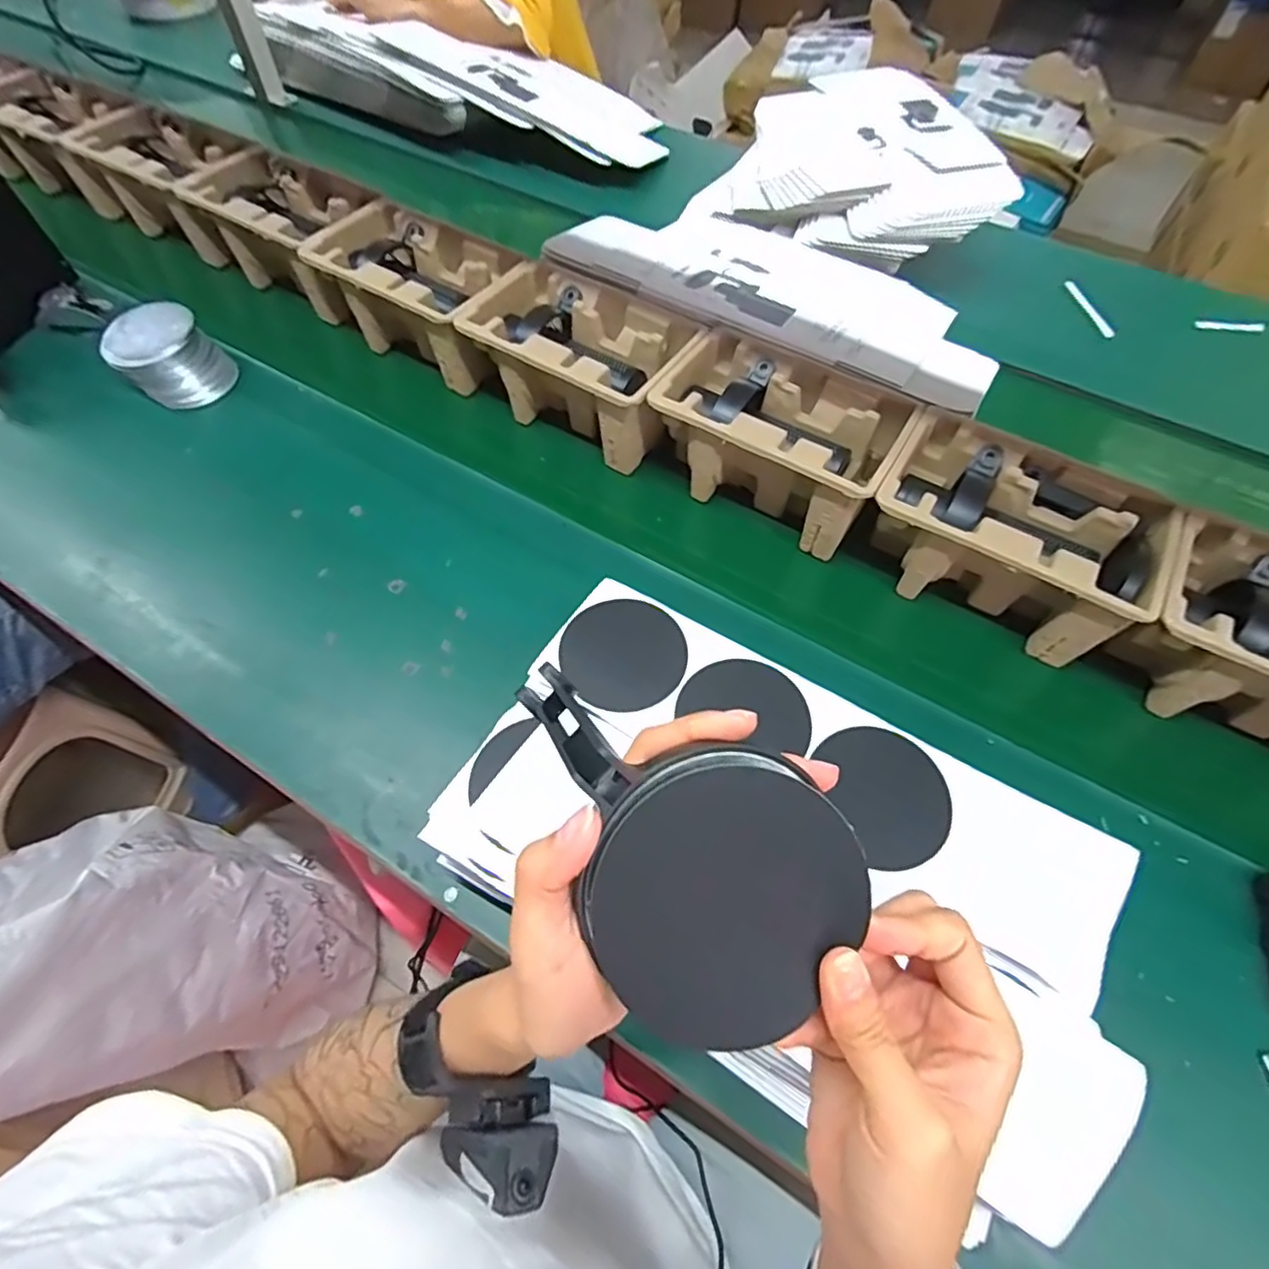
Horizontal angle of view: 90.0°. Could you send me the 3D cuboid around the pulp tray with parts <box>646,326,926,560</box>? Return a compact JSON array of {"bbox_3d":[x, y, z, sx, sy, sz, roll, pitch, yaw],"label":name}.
[{"bbox_3d":[0.142,-0.194,0.636,0.231,0.099,0.149,30,61,14],"label":"pulp tray with parts"}]

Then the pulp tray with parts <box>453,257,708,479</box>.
[{"bbox_3d":[-0.054,-0.294,0.691,0.229,0.099,0.152,30,61,14],"label":"pulp tray with parts"}]

